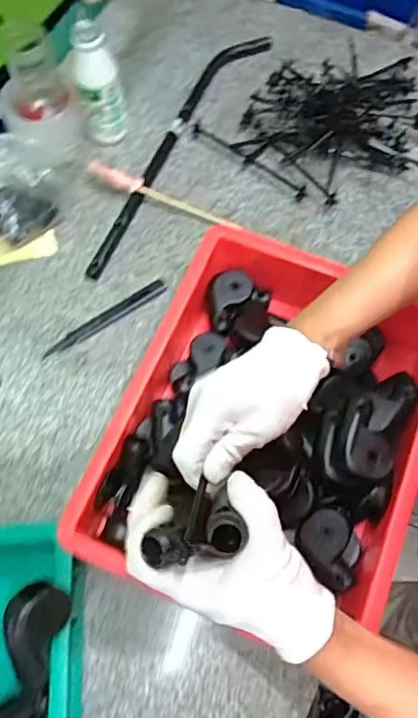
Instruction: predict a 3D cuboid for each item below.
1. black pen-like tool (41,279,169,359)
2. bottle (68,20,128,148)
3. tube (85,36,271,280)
[{"bbox_3d":[-0.115,-0.044,0.622,0.153,0.013,0.017,-32,71,-11],"label":"black pen-like tool"},{"bbox_3d":[-0.129,-0.319,0.659,0.052,0.138,0.044,-10,68,-3],"label":"bottle"},{"bbox_3d":[-0.042,-0.275,0.710,0.051,0.017,0.424,28,71,11],"label":"tube"}]

